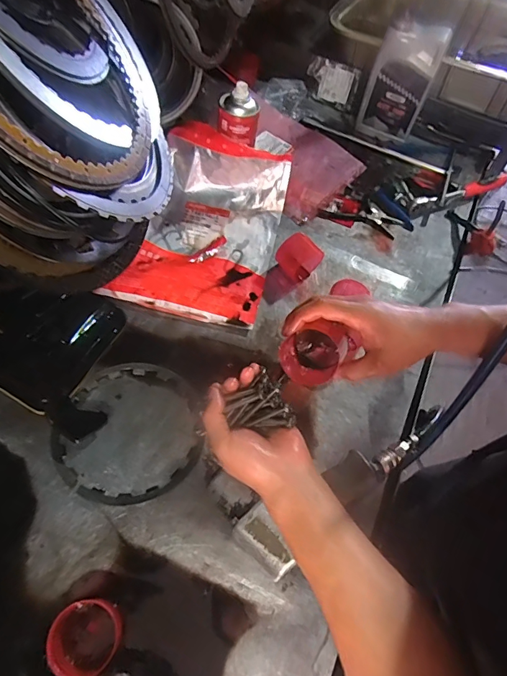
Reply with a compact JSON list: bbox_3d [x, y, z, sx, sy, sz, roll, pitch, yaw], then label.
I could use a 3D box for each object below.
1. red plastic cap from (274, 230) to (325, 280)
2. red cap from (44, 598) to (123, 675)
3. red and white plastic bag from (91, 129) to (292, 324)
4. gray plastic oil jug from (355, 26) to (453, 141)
[{"bbox_3d":[0.073,-0.135,0.696,0.064,0.044,0.055,40,66,17],"label":"red plastic cap"},{"bbox_3d":[-0.169,0.304,0.435,0.062,0.045,0.065,2,61,-3],"label":"red cap"},{"bbox_3d":[-0.083,-0.191,0.689,0.243,0.107,0.304,15,61,4],"label":"red and white plastic bag"},{"bbox_3d":[0.277,-0.483,0.811,0.114,0.198,0.062,19,62,6],"label":"gray plastic oil jug"}]

